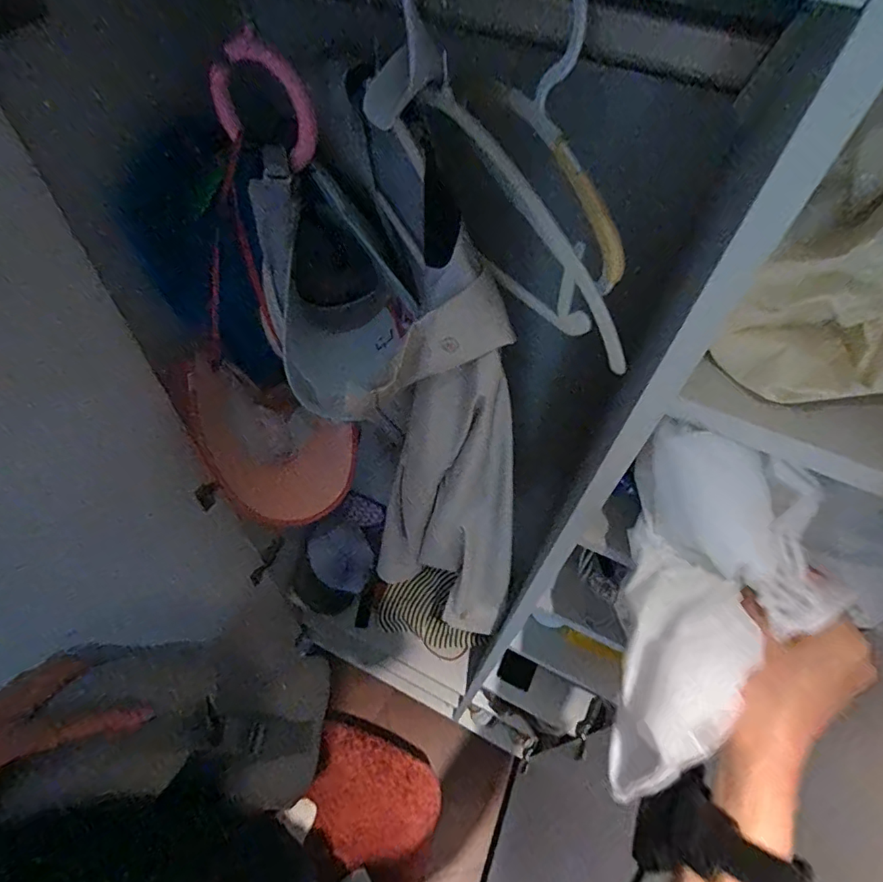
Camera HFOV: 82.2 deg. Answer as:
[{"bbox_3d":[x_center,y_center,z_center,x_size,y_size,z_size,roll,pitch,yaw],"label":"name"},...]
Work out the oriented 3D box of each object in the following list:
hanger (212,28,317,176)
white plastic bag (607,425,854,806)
[{"bbox_3d":[-0.156,-0.294,0.443,0.093,0.097,0.022,25,54,0],"label":"hanger"},{"bbox_3d":[0.168,0.113,0.332,0.106,0.074,0.227,21,74,9],"label":"white plastic bag"}]

